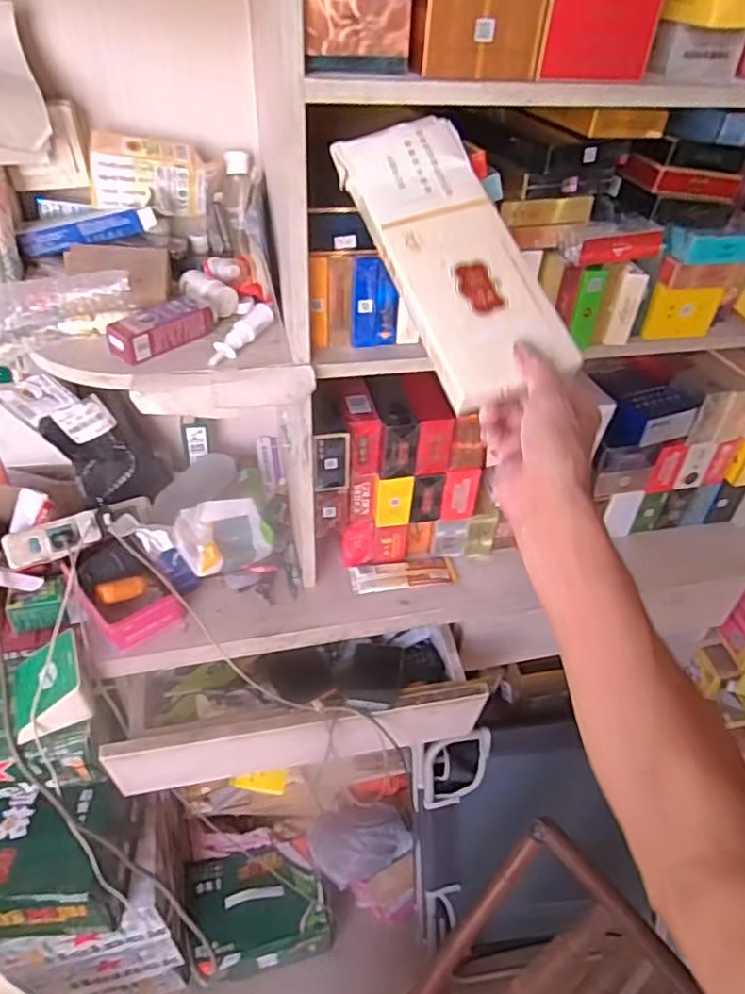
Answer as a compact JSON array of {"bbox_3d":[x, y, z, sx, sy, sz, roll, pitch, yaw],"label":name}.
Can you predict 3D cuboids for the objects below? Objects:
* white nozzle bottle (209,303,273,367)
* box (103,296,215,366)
[{"bbox_3d":[-0.147,-0.183,0.712,0.026,0.023,0.112,18,42,16],"label":"white nozzle bottle"},{"bbox_3d":[-0.231,-0.186,0.697,0.034,0.037,0.116,29,46,27],"label":"box"}]

